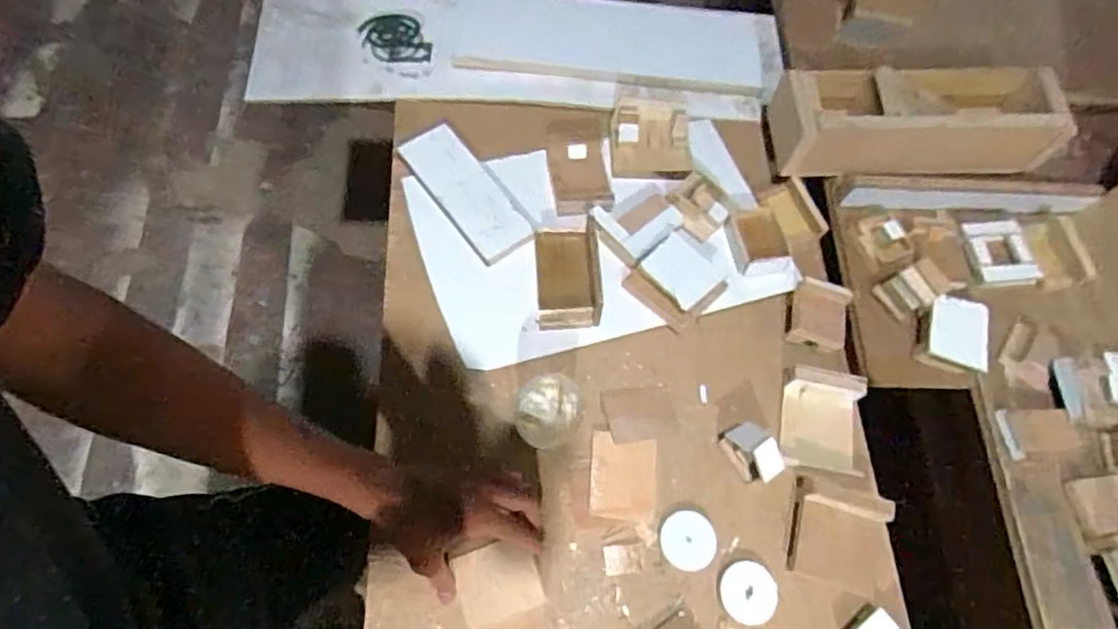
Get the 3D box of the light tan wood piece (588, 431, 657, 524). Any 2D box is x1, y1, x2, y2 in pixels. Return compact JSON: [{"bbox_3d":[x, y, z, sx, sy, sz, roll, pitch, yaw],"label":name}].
[{"bbox_3d":[0.065,0.165,0.667,0.068,0.007,0.083,8,64,-5],"label":"light tan wood piece"}]

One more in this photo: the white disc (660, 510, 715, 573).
[{"bbox_3d":[0.128,0.224,0.650,0.055,0.004,0.054,2,65,-5],"label":"white disc"}]

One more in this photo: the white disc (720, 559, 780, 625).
[{"bbox_3d":[0.184,0.270,0.635,0.054,0.004,0.056,5,65,-4],"label":"white disc"}]

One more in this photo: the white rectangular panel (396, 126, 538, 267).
[{"bbox_3d":[-0.112,-0.147,0.781,0.073,0.018,0.189,-33,73,-19],"label":"white rectangular panel"}]

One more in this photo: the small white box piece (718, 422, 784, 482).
[{"bbox_3d":[0.197,0.139,0.665,0.034,0.045,0.060,-23,70,-15],"label":"small white box piece"}]

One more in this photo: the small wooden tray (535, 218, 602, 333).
[{"bbox_3d":[0.010,-0.048,0.724,0.068,0.029,0.120,1,65,-5],"label":"small wooden tray"}]

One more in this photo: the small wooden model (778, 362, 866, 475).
[{"bbox_3d":[0.282,0.112,0.702,0.079,0.026,0.107,14,65,1],"label":"small wooden model"}]

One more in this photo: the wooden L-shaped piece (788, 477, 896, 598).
[{"bbox_3d":[0.280,0.218,0.646,0.093,0.025,0.094,16,65,2],"label":"wooden L-shaped piece"}]

